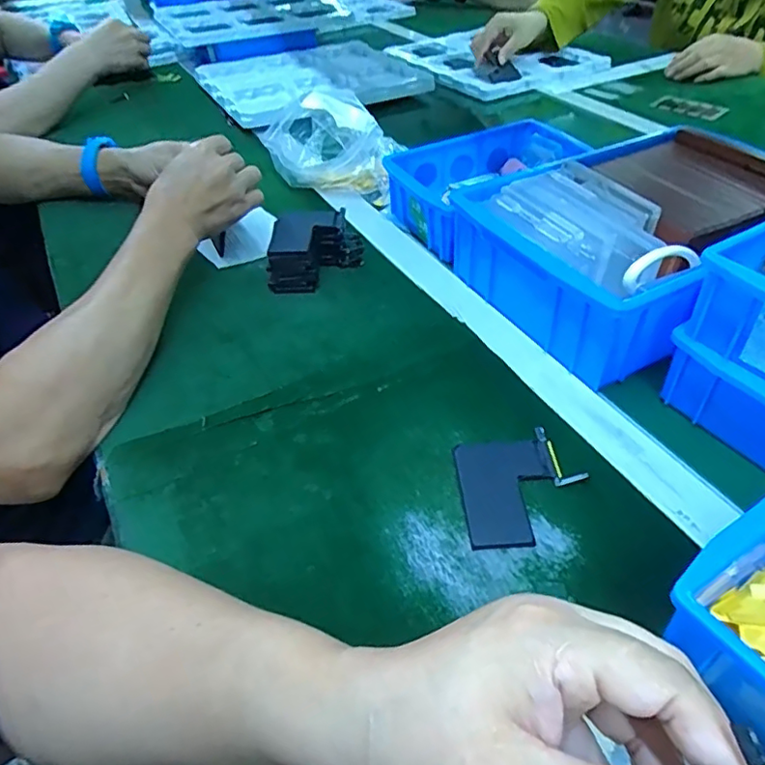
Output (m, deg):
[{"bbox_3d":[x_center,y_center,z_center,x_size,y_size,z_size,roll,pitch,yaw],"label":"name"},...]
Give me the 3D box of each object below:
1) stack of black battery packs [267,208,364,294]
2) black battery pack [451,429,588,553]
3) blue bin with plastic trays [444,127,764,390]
[{"bbox_3d":[-0.062,-0.124,0.535,0.087,0.047,0.071,-6,43,-4],"label":"stack of black battery packs"},{"bbox_3d":[0.086,0.066,0.362,0.073,0.005,0.079,-7,43,-3],"label":"black battery pack"},{"bbox_3d":[0.217,-0.117,0.489,0.258,0.081,0.207,-21,46,-19],"label":"blue bin with plastic trays"}]

